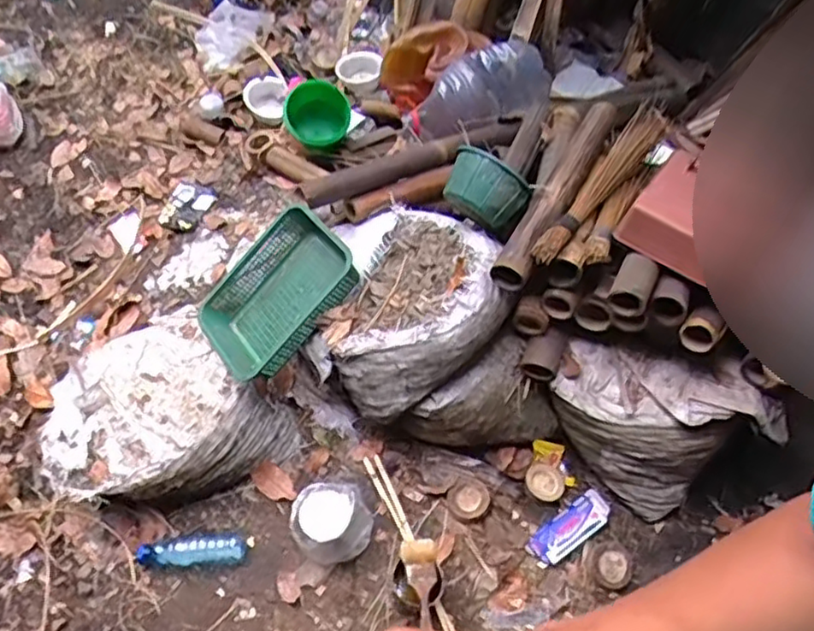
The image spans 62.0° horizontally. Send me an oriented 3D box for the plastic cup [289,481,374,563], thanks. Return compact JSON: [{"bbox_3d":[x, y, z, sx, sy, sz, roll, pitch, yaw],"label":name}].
[{"bbox_3d":[-0.160,0.434,1.409,0.149,0.136,0.144,0,52,0],"label":"plastic cup"}]

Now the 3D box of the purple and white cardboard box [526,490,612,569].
[{"bbox_3d":[0.360,0.467,1.487,0.203,0.023,0.075,-30,58,-21],"label":"purple and white cardboard box"}]

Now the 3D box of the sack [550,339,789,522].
[{"bbox_3d":[0.518,0.245,1.427,0.452,0.298,0.197,17,54,12],"label":"sack"}]

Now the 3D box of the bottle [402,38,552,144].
[{"bbox_3d":[0.209,-0.580,1.797,0.367,0.177,0.199,-27,57,-20],"label":"bottle"}]

